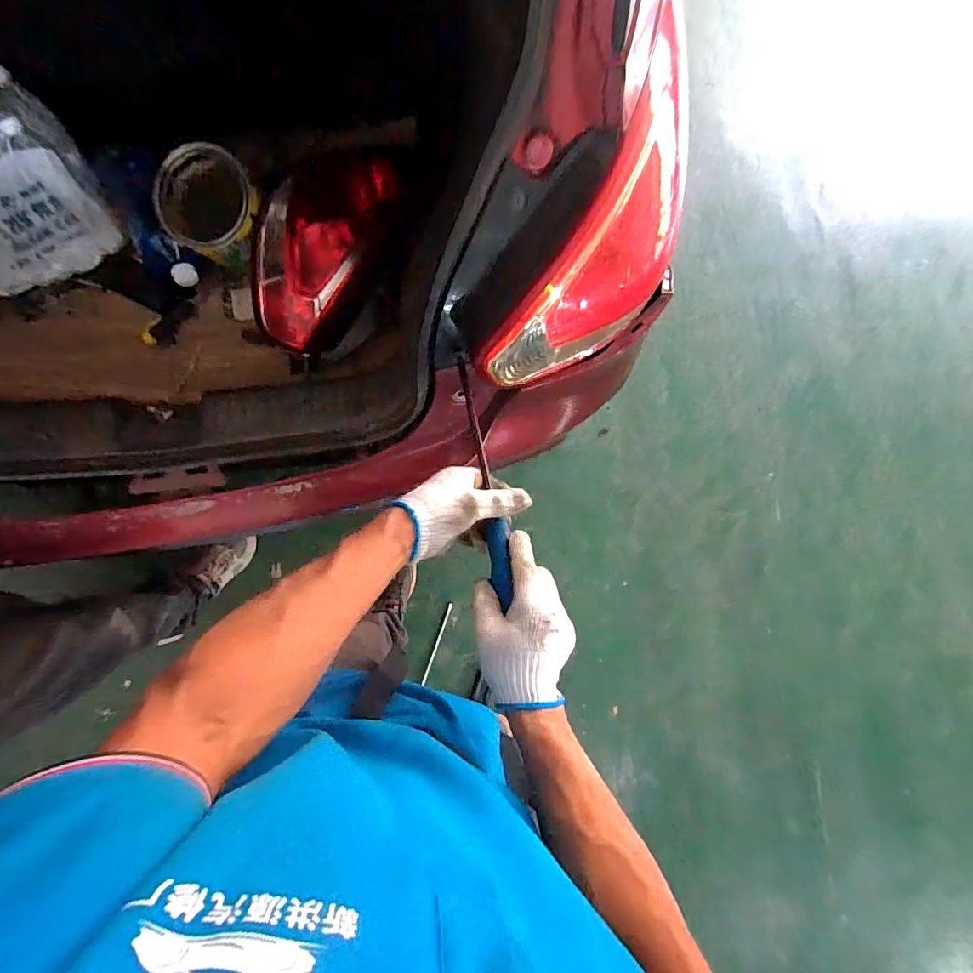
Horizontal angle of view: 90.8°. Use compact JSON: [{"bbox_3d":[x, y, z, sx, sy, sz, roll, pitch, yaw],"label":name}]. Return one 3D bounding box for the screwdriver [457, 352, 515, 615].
[{"bbox_3d":[-0.002,-0.023,0.542,0.024,0.020,0.311,-7,64,-6],"label":"screwdriver"}]

